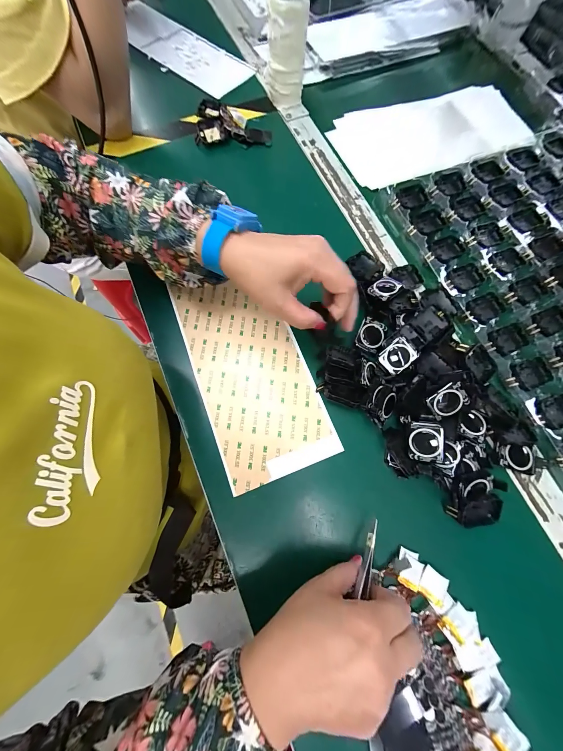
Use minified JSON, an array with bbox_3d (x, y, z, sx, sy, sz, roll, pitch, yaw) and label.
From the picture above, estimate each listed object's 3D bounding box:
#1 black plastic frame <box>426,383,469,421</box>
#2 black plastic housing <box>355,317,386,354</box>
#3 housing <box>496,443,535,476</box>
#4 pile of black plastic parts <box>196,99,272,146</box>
[{"bbox_3d":[0.165,0.026,0.258,0.035,0.006,0.030,-35,100,15],"label":"black plastic frame"},{"bbox_3d":[0.105,-0.046,0.301,0.029,0.013,0.036,22,76,5],"label":"black plastic housing"},{"bbox_3d":[0.247,0.087,0.271,0.035,0.005,0.029,7,75,2],"label":"housing"},{"bbox_3d":[-0.074,-0.399,0.400,0.110,0.015,0.086,-3,75,-1],"label":"pile of black plastic parts"}]

